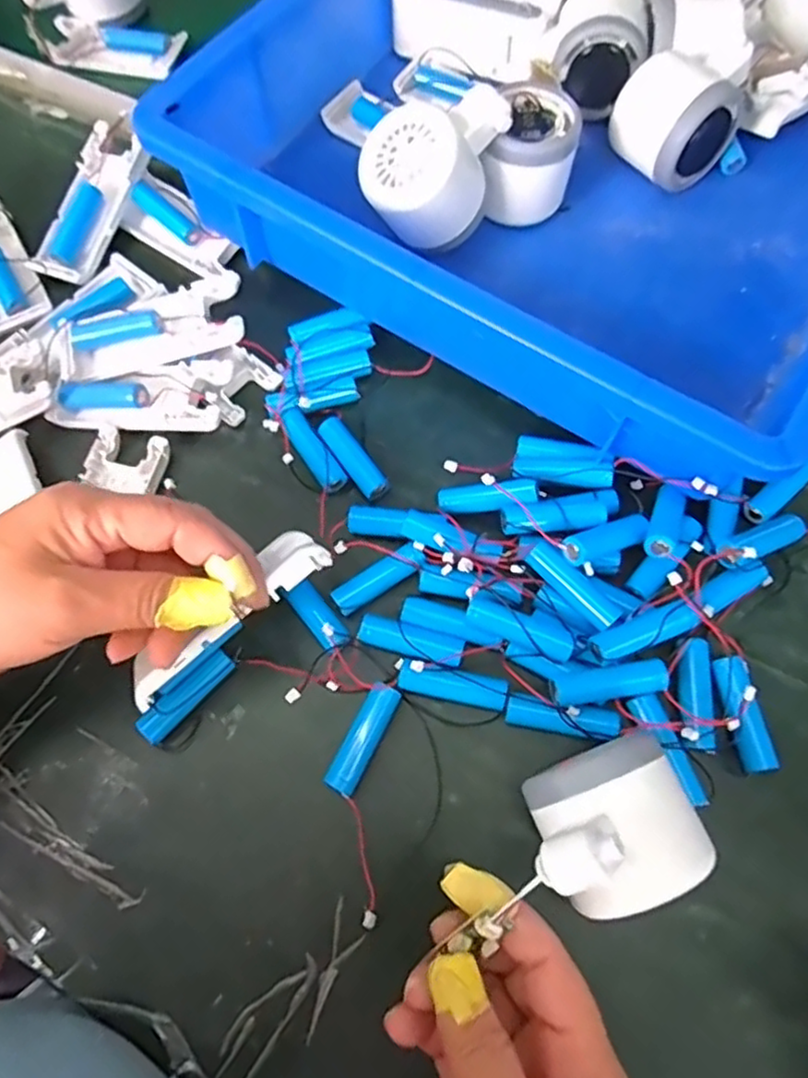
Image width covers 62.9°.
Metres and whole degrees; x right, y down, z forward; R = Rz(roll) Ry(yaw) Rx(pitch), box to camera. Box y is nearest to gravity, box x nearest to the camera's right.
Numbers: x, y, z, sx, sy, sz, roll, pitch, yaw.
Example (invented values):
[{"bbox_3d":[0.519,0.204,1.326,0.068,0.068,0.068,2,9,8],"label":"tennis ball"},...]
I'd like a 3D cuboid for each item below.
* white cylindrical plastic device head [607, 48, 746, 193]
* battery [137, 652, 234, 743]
[{"bbox_3d":[0.165,-0.252,0.397,0.065,0.057,0.057,-38,71,-13],"label":"white cylindrical plastic device head"},{"bbox_3d":[-0.101,0.074,0.310,0.012,0.014,0.050,41,75,16],"label":"battery"}]

